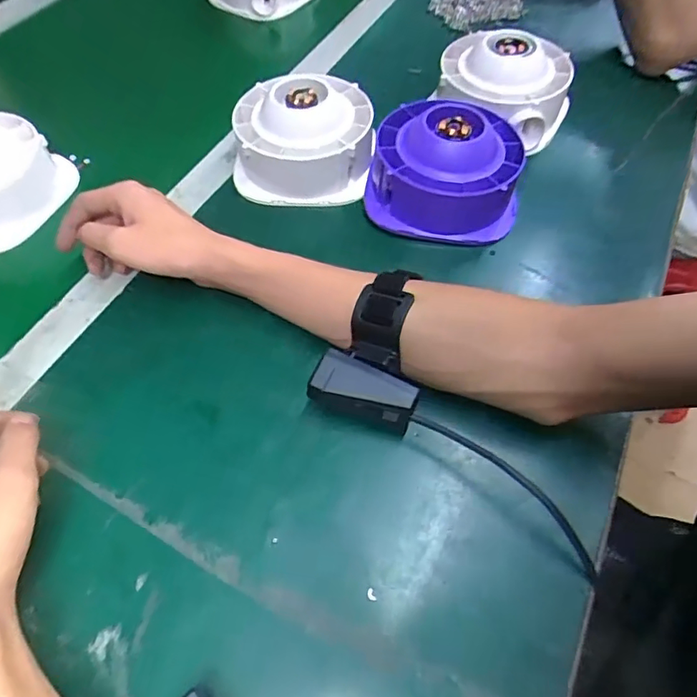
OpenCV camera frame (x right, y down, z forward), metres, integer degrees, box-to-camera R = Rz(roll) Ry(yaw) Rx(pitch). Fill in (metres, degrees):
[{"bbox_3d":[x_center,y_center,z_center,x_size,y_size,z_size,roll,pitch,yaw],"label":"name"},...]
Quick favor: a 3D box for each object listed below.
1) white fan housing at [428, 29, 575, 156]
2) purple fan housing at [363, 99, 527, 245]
[{"bbox_3d":[0.156,-0.266,0.525,0.140,0.070,0.115,15,59,10],"label":"white fan housing"},{"bbox_3d":[0.087,-0.165,0.462,0.134,0.071,0.127,9,58,6],"label":"purple fan housing"}]

